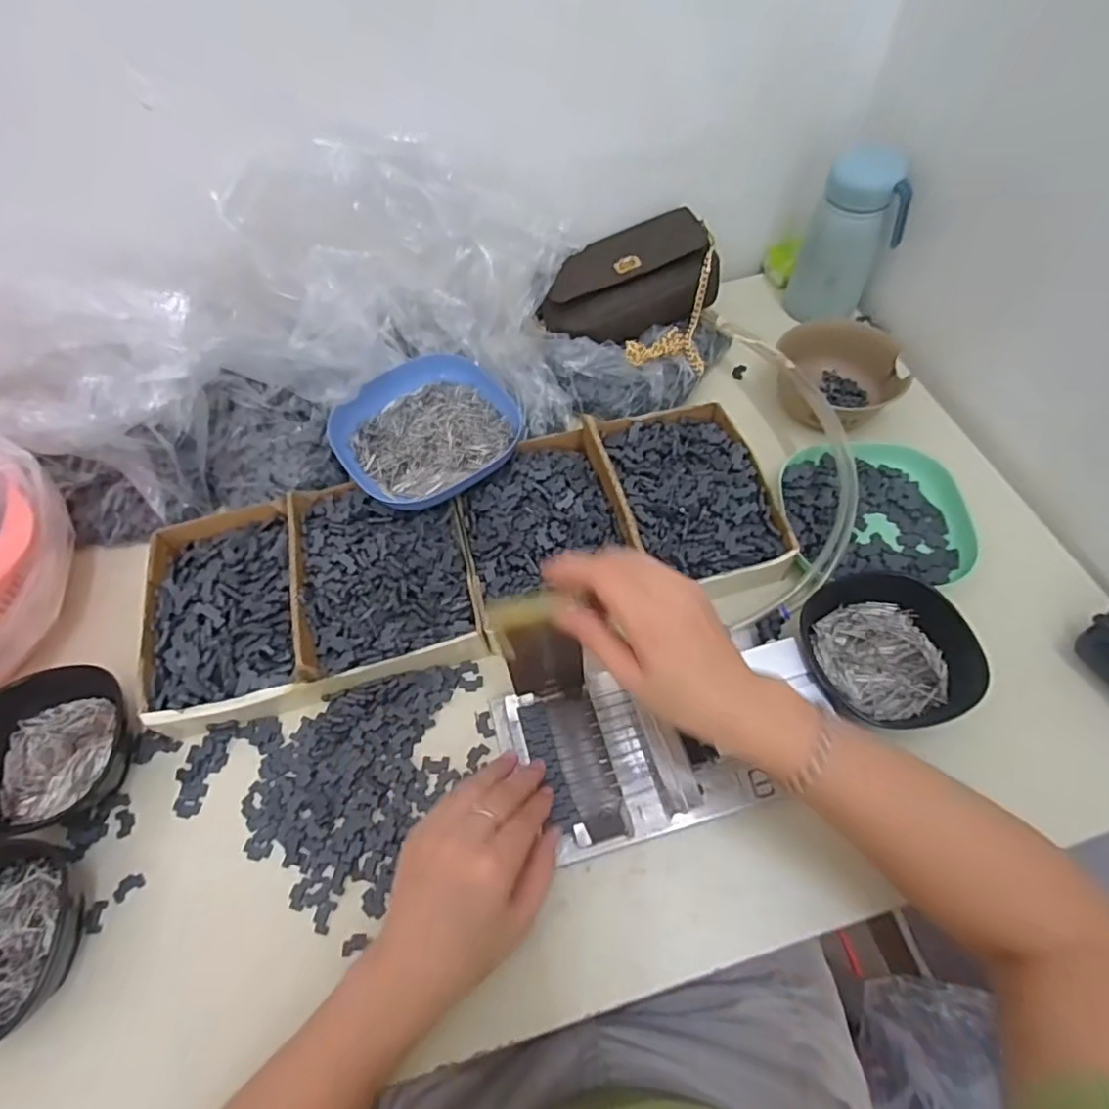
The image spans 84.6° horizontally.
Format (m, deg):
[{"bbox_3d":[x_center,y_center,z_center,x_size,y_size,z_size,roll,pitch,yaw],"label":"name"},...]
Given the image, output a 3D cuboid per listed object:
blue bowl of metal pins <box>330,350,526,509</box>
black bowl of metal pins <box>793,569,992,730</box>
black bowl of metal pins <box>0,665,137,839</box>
[{"bbox_3d":[-0.107,-0.105,0.515,0.146,0.031,0.134,-2,58,3],"label":"blue bowl of metal pins"},{"bbox_3d":[0.229,0.066,0.430,0.106,0.043,0.104,-2,58,3],"label":"black bowl of metal pins"},{"bbox_3d":[-0.342,0.134,0.426,0.107,0.050,0.114,-2,58,3],"label":"black bowl of metal pins"}]

